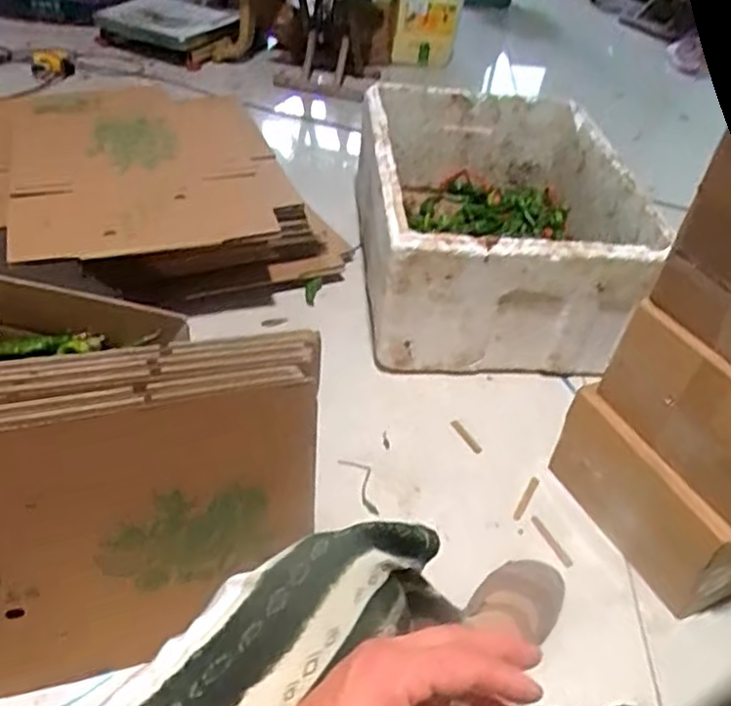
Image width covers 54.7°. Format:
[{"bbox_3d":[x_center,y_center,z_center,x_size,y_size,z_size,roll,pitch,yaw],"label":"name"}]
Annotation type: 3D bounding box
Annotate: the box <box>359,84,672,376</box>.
[{"bbox_3d":[0.224,-0.239,1.300,0.444,0.255,0.578,0,41,-6],"label":"box"}]

